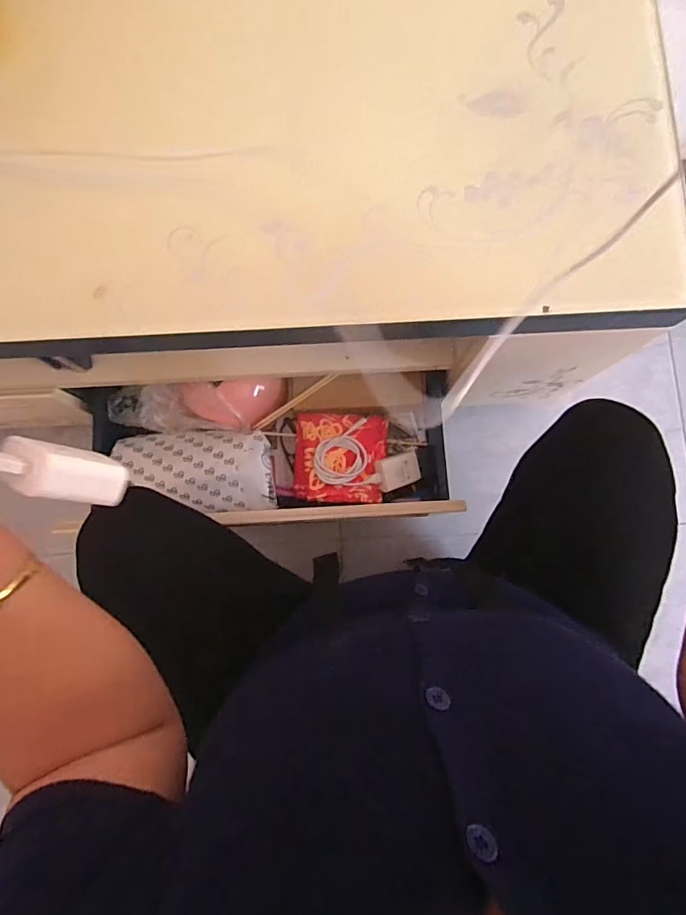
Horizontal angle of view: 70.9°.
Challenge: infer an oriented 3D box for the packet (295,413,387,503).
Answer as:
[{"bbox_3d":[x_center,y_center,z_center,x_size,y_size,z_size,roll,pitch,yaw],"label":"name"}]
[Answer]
[{"bbox_3d":[-0.002,0.001,0.680,0.126,0.038,0.123,1,84,4],"label":"packet"}]

